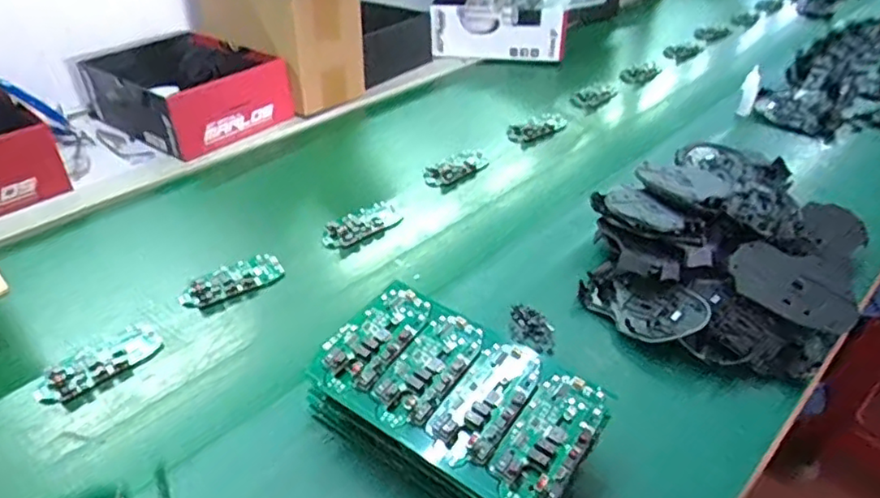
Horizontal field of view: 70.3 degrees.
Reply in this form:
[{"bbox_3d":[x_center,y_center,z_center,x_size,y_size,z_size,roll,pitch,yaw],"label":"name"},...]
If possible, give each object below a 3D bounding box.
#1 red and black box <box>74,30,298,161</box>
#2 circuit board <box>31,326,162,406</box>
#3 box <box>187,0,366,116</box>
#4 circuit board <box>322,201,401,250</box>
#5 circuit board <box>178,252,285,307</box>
[{"bbox_3d":[-0.370,-0.233,0.914,0.209,0.109,0.251,-30,45,-35],"label":"red and black box"},{"bbox_3d":[-0.294,0.097,0.540,0.045,0.008,0.100,29,45,34],"label":"circuit board"},{"bbox_3d":[-0.227,-0.346,0.944,0.241,0.207,0.164,23,42,29],"label":"box"},{"bbox_3d":[-0.091,-0.027,0.707,0.044,0.012,0.098,29,45,34],"label":"circuit board"},{"bbox_3d":[-0.209,0.032,0.628,0.099,0.010,0.041,-24,42,-29],"label":"circuit board"}]

